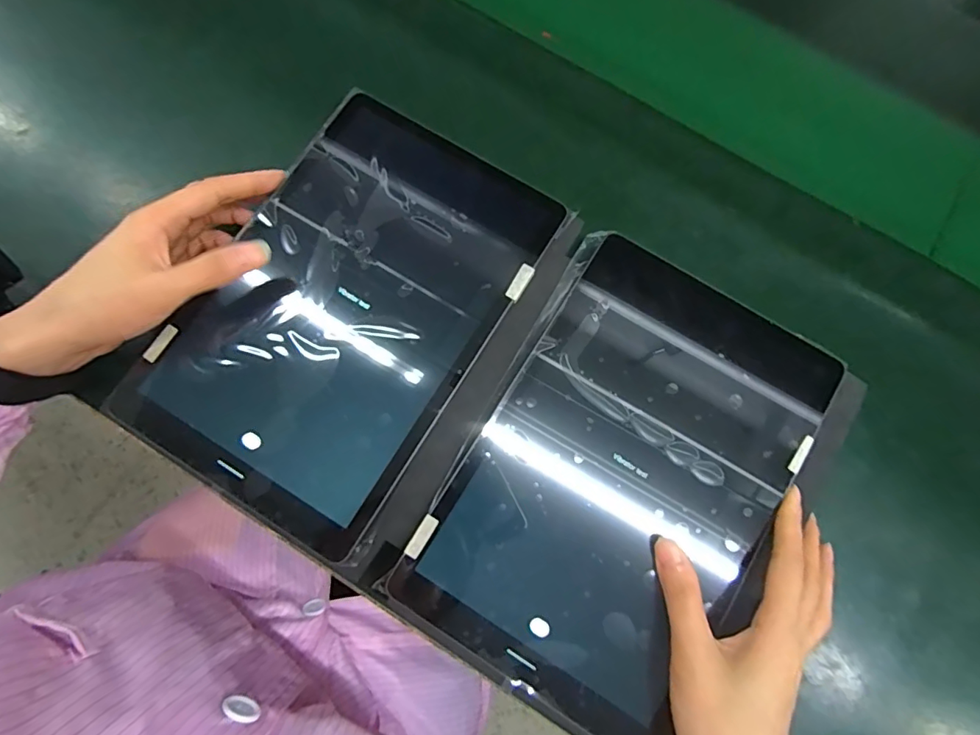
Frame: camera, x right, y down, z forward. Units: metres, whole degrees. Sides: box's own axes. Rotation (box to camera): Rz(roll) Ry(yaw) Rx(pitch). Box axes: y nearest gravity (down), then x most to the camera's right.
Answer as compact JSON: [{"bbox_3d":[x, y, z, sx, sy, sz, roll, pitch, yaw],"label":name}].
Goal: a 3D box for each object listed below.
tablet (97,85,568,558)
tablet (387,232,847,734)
[{"bbox_3d":[-0.085,-0.038,0.307,0.162,0.010,0.251,32,80,5],"label":"tablet"},{"bbox_3d":[0.077,0.059,0.287,0.165,0.009,0.246,32,81,5],"label":"tablet"}]

